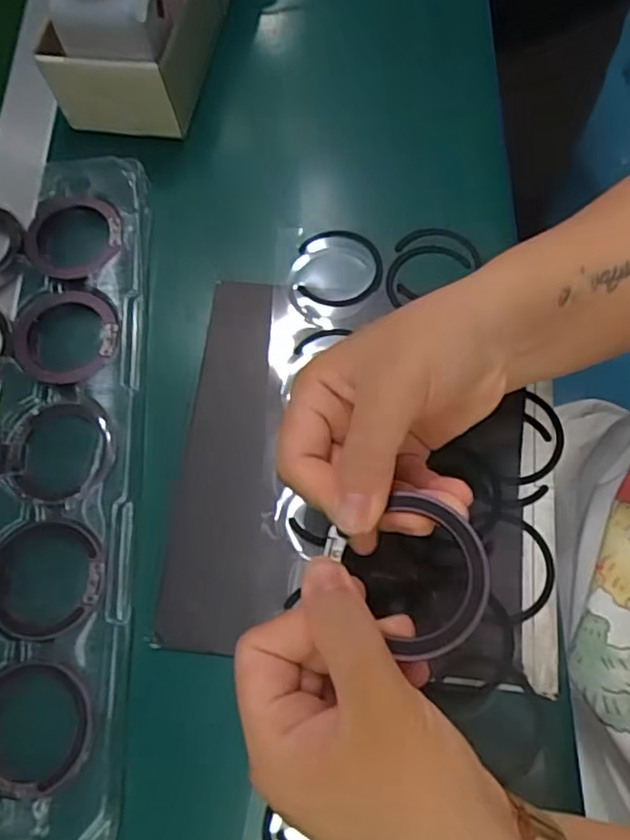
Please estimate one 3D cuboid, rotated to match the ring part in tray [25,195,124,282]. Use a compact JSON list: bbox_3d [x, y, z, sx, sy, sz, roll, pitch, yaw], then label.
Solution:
[{"bbox_3d":[-0.145,-0.110,0.376,0.058,0.006,0.056,-1,69,1],"label":"ring part in tray"}]

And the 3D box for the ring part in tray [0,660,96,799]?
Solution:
[{"bbox_3d":[-0.131,0.140,0.283,0.061,0.004,0.055,-1,69,1],"label":"ring part in tray"}]

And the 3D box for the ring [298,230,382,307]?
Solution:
[{"bbox_3d":[0.015,-0.091,0.370,0.049,0.006,0.054,0,69,2],"label":"ring"}]

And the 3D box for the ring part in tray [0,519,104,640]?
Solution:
[{"bbox_3d":[-0.135,0.077,0.308,0.061,0.004,0.057,1,69,2],"label":"ring part in tray"}]

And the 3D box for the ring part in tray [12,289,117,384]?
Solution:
[{"bbox_3d":[-0.143,-0.048,0.355,0.059,0.004,0.057,-4,69,0],"label":"ring part in tray"}]

